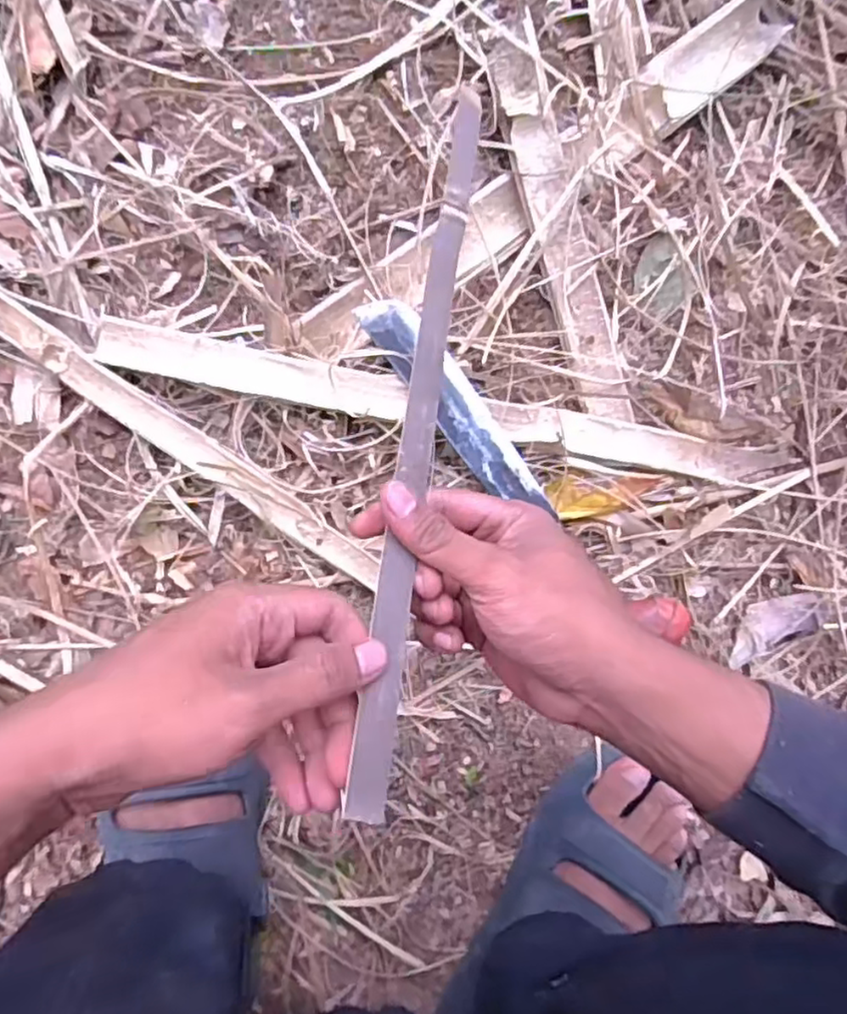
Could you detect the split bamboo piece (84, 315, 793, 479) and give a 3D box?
[{"bbox_3d":[0.032,-0.073,0.521,0.537,0.017,0.033,10,90,-3],"label":"split bamboo piece"}]

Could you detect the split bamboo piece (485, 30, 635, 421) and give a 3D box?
[{"bbox_3d":[0.107,-0.203,0.517,0.039,0.019,0.288,-20,103,-2],"label":"split bamboo piece"}]

